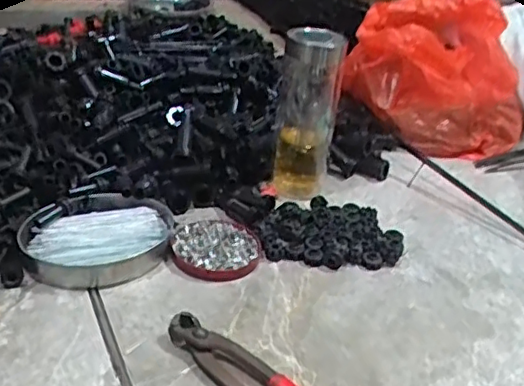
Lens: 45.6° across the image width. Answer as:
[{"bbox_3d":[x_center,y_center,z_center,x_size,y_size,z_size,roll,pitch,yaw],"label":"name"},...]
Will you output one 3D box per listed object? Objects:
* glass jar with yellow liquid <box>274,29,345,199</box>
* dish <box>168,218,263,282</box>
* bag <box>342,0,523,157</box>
[{"bbox_3d":[0.048,-0.090,0.701,0.064,0.182,0.067,5,31,-4],"label":"glass jar with yellow liquid"},{"bbox_3d":[-0.046,0.048,0.590,0.083,0.010,0.085,6,31,-3],"label":"dish"},{"bbox_3d":[0.274,-0.193,0.931,0.254,0.149,0.306,18,32,17],"label":"bag"}]

